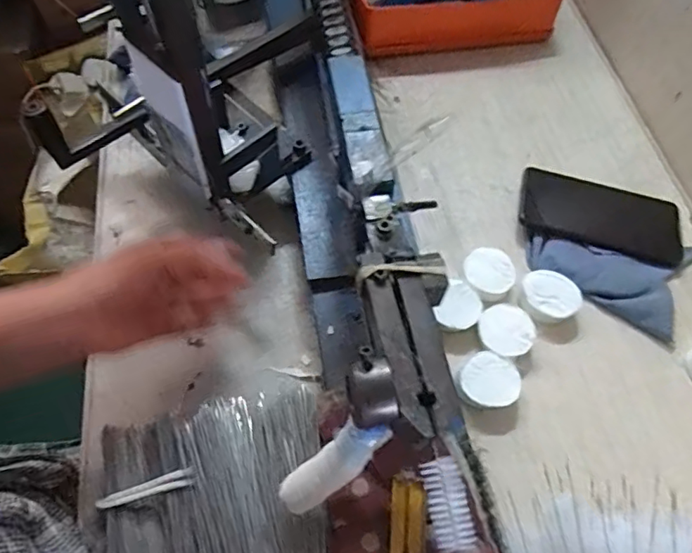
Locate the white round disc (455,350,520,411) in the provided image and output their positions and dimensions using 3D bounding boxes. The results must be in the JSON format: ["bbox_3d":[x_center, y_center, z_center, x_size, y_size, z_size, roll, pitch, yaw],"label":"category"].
[{"bbox_3d":[0.118,0.090,0.458,0.047,0.018,0.048,1,61,-3],"label":"white round disc"}]

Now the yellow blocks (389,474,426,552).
[{"bbox_3d":[0.040,0.156,0.358,0.022,0.004,0.048,6,61,0],"label":"yellow blocks"}]

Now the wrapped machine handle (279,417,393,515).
[{"bbox_3d":[-0.007,0.117,0.342,0.020,0.089,0.026,1,49,-55],"label":"wrapped machine handle"}]

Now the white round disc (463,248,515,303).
[{"bbox_3d":[0.131,-0.002,0.508,0.047,0.012,0.050,1,61,-3],"label":"white round disc"}]

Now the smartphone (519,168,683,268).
[{"bbox_3d":[0.253,-0.061,0.546,0.159,0.007,0.081,17,59,1],"label":"smartphone"}]

